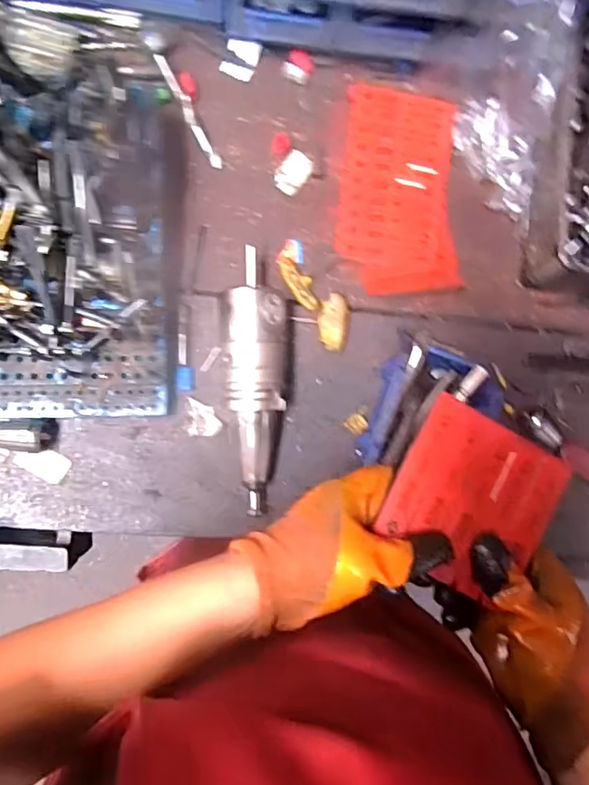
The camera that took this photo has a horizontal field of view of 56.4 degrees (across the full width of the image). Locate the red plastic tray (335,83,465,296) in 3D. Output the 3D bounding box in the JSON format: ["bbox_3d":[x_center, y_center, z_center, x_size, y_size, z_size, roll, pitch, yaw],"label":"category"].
[{"bbox_3d":[0.103,-0.206,0.559,0.122,0.033,0.205,-1,87,-9],"label":"red plastic tray"}]

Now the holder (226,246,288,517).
[{"bbox_3d":[-0.039,-0.011,0.523,0.061,0.050,0.251,0,87,-9],"label":"holder"}]

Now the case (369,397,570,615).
[{"bbox_3d":[0.126,0.075,0.386,0.105,0.014,0.115,28,83,-6],"label":"case"}]

